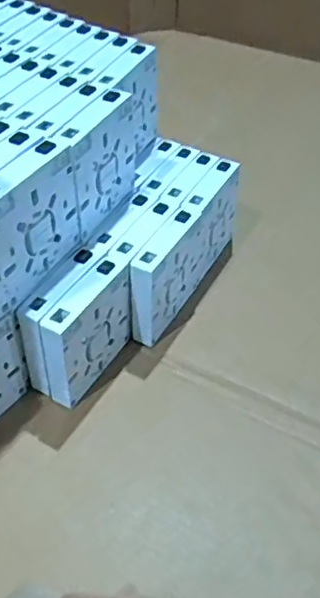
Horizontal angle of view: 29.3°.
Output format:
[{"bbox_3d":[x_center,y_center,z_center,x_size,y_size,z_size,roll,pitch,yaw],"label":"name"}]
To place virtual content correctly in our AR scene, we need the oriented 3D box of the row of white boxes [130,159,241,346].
[{"bbox_3d":[0.024,-0.042,0.538,0.024,0.085,0.165,21,48,19],"label":"row of white boxes"}]

